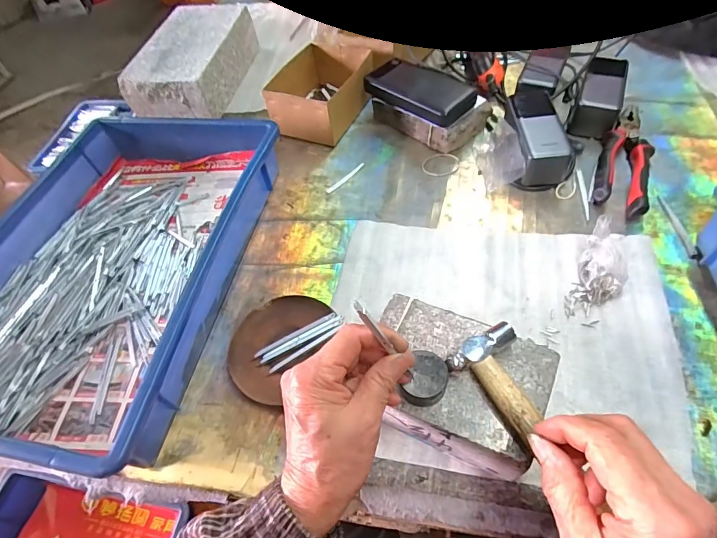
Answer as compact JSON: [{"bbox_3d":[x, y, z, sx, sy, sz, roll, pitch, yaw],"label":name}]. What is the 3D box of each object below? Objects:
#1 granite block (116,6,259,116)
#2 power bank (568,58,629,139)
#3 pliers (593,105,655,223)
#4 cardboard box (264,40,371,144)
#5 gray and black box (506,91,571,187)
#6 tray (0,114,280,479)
[{"bbox_3d":[-0.281,-0.356,0.692,0.143,0.086,0.243,4,55,8],"label":"granite block"},{"bbox_3d":[0.344,-0.247,0.573,0.056,0.052,0.131,20,58,18],"label":"power bank"},{"bbox_3d":[0.347,-0.148,0.520,0.058,0.023,0.208,17,57,16],"label":"pliers"},{"bbox_3d":[-0.055,-0.277,0.628,0.126,0.071,0.172,17,57,17],"label":"cardboard box"},{"bbox_3d":[0.231,-0.179,0.532,0.063,0.057,0.148,0,54,5],"label":"gray and black box"},{"bbox_3d":[-0.275,-0.020,0.463,0.278,0.071,0.432,6,55,10],"label":"tray"}]

